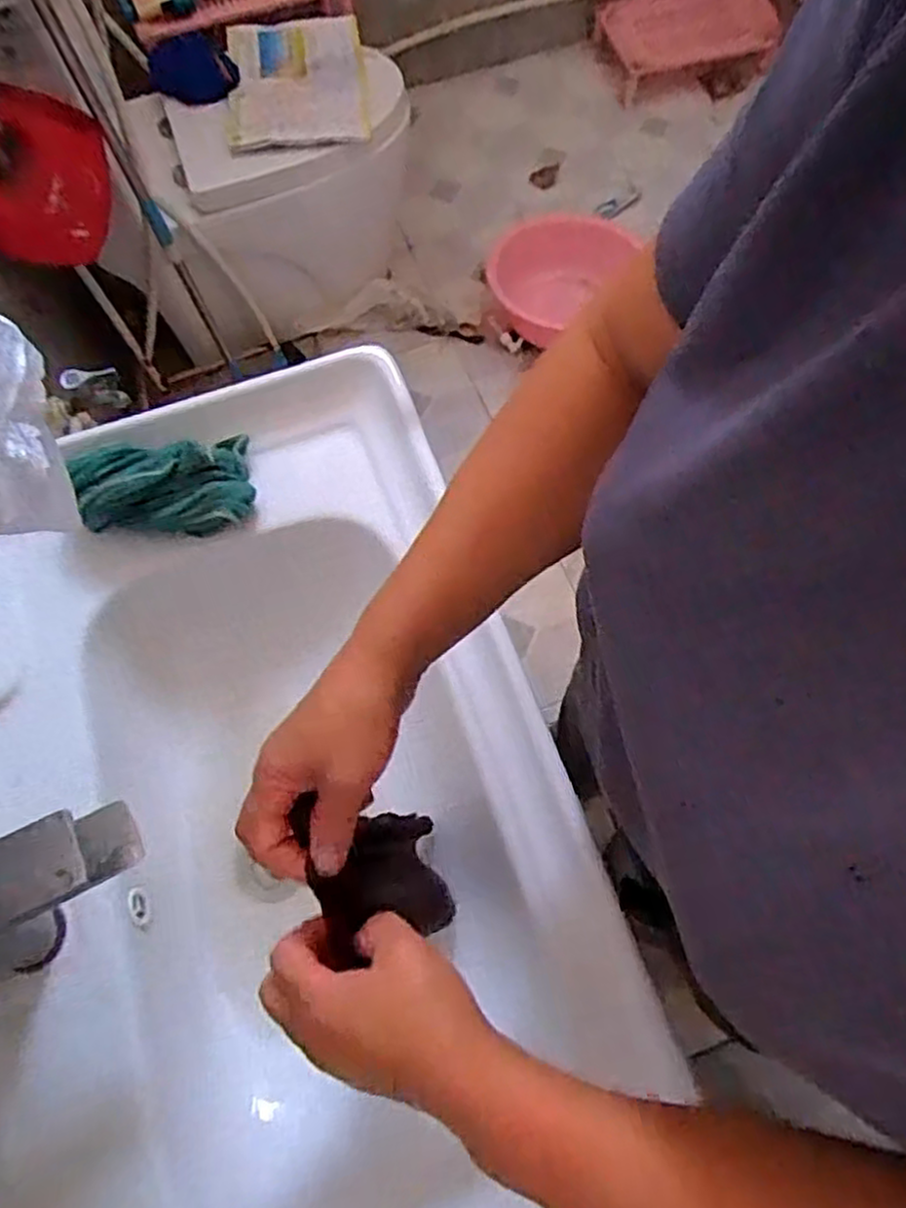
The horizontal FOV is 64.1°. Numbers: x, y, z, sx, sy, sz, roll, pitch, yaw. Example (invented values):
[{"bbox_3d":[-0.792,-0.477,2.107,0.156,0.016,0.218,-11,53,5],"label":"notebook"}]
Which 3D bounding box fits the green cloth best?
[{"bbox_3d":[-0.249,-0.103,0.640,0.136,0.058,0.086,-17,67,-4],"label":"green cloth"}]

